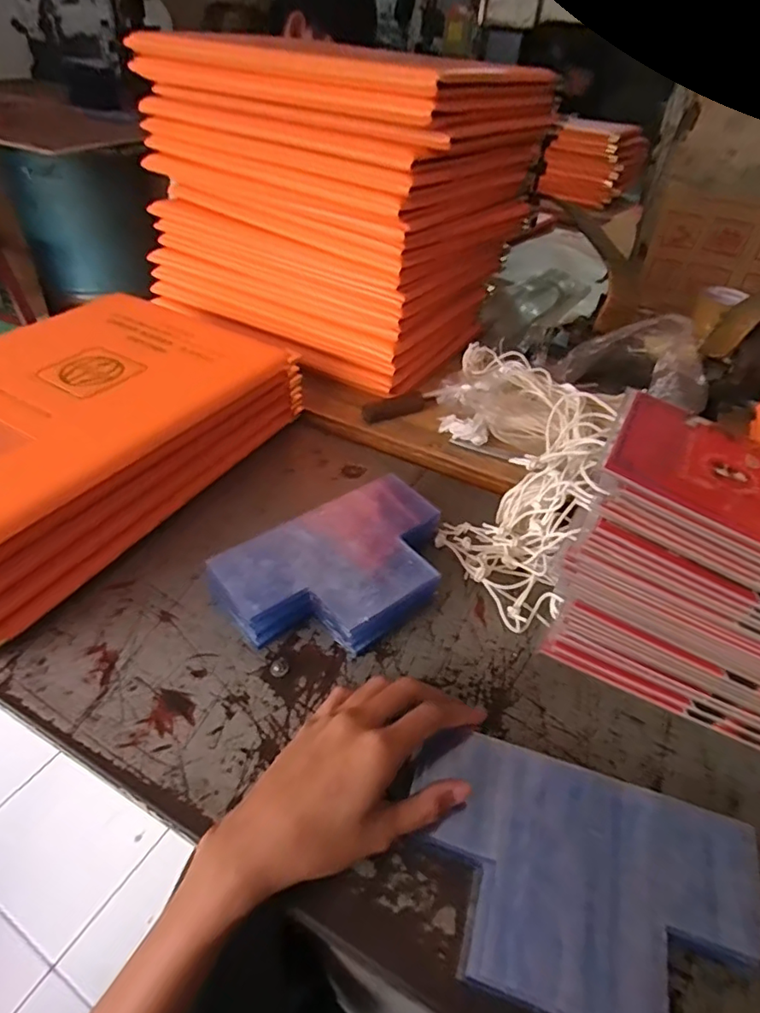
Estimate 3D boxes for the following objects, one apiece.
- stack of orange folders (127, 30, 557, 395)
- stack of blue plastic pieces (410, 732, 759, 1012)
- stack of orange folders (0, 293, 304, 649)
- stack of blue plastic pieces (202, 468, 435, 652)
[{"bbox_3d":[-0.051,-0.339,0.614,0.380,0.269,0.272,32,48,27],"label":"stack of orange folders"},{"bbox_3d":[0.099,0.189,0.276,0.168,0.022,0.111,15,45,12],"label":"stack of blue plastic pieces"},{"bbox_3d":[-0.266,-0.070,0.473,0.239,0.082,0.353,24,45,20],"label":"stack of orange folders"},{"bbox_3d":[-0.024,0.043,0.405,0.172,0.035,0.109,-26,50,-31],"label":"stack of blue plastic pieces"}]

